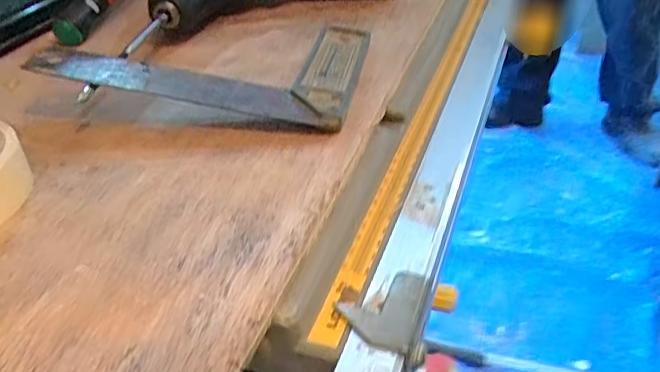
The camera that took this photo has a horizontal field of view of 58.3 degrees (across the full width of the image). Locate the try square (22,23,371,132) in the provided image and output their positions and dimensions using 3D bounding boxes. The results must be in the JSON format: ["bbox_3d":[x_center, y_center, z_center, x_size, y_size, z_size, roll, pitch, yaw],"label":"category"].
[{"bbox_3d":[-0.074,-0.080,0.379,0.185,0.028,0.129,3,37,10],"label":"try square"}]

